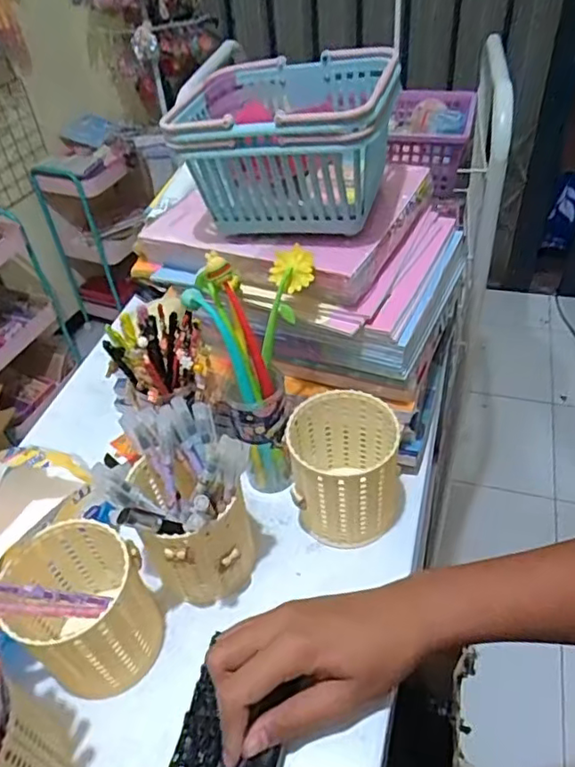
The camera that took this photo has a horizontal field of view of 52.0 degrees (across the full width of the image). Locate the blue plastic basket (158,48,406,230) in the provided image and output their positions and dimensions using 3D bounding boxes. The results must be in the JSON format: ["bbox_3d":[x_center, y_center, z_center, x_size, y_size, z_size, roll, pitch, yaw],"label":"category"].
[{"bbox_3d":[0.002,-0.184,0.460,0.154,0.101,0.123,8,46,15],"label":"blue plastic basket"}]

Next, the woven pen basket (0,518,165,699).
[{"bbox_3d":[-0.139,0.158,0.415,0.079,0.103,0.083,-3,44,3],"label":"woven pen basket"}]

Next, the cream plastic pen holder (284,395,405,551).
[{"bbox_3d":[0.046,0.068,0.478,0.081,0.098,0.084,-4,44,2],"label":"cream plastic pen holder"}]

